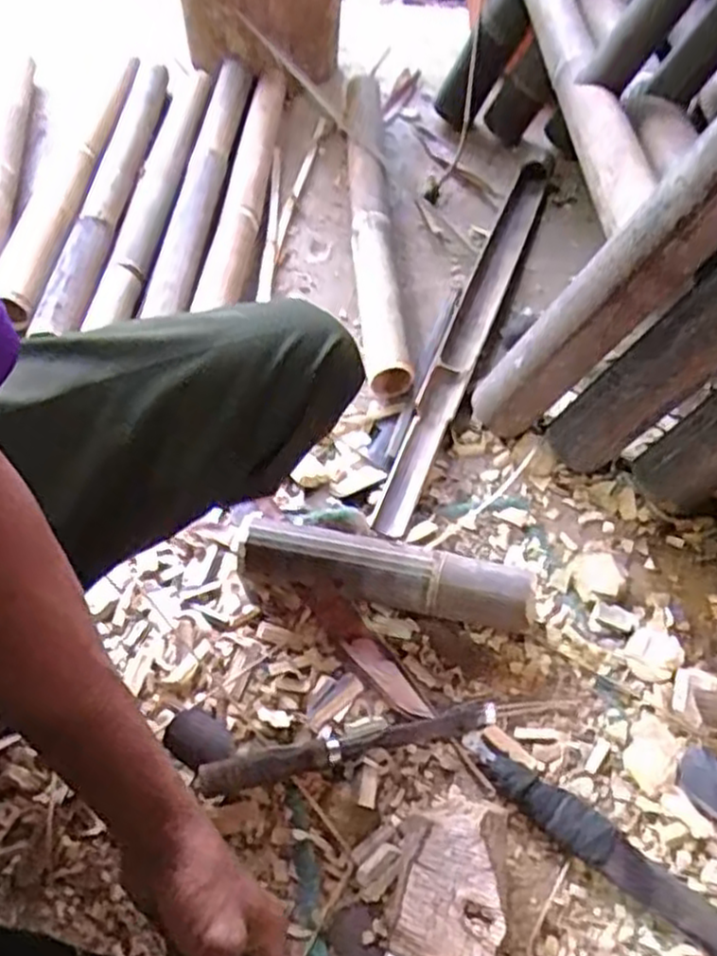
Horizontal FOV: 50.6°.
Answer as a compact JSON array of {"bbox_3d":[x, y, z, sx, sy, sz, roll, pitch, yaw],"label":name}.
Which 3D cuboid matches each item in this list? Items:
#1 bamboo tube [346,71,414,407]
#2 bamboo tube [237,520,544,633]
[{"bbox_3d":[0.019,-0.350,1.009,0.065,0.059,0.613,-2,54,-4],"label":"bamboo tube"},{"bbox_3d":[0.024,0.089,0.678,0.253,0.060,0.054,9,54,5],"label":"bamboo tube"}]

